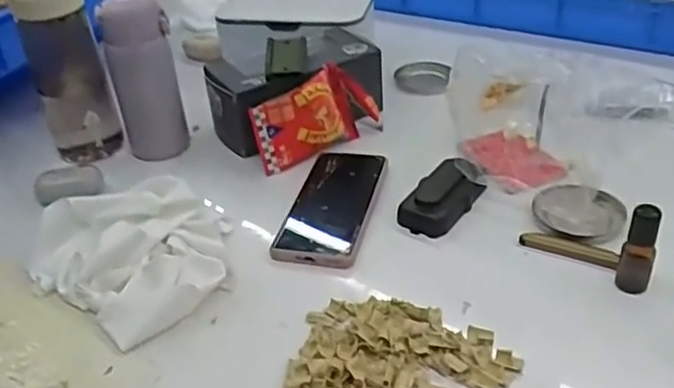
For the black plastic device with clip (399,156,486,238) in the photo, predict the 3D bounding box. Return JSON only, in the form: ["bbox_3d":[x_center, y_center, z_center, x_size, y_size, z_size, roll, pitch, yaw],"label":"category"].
[{"bbox_3d":[0.097,0.001,0.619,0.049,0.027,0.088,19,41,31],"label":"black plastic device with clip"}]

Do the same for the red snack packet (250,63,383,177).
[{"bbox_3d":[-0.023,-0.085,0.716,0.146,0.083,0.041,-32,15,-36],"label":"red snack packet"}]

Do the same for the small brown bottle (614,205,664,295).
[{"bbox_3d":[0.233,0.043,0.508,0.025,0.070,0.022,14,39,25],"label":"small brown bottle"}]

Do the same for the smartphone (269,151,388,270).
[{"bbox_3d":[-0.003,0.006,0.639,0.077,0.005,0.175,5,36,14],"label":"smartphone"}]

